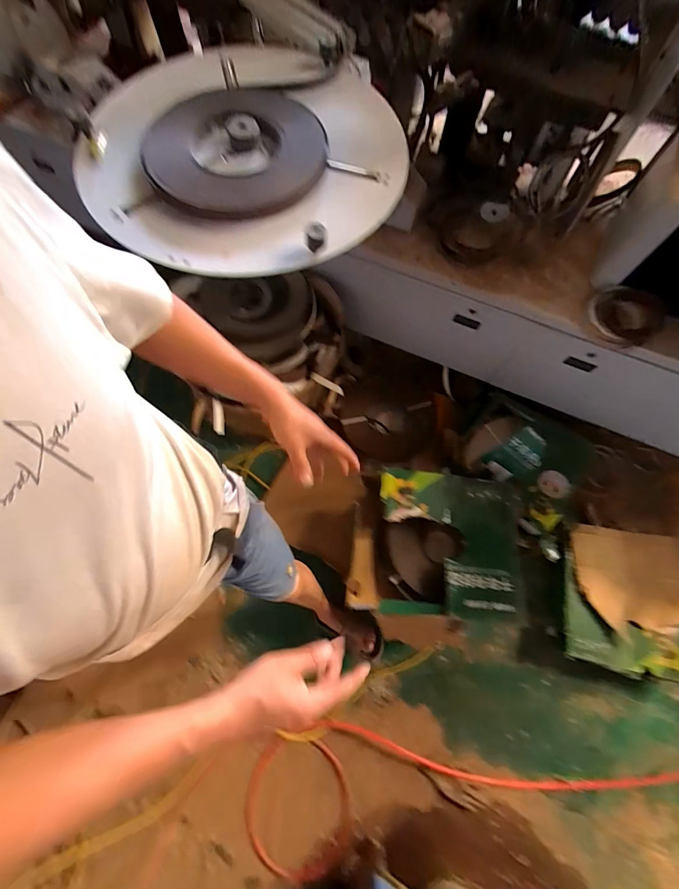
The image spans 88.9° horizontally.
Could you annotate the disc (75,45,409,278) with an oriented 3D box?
[{"bbox_3d":[-0.192,-0.648,0.778,0.656,0.083,0.667,0,71,0],"label":"disc"}]

